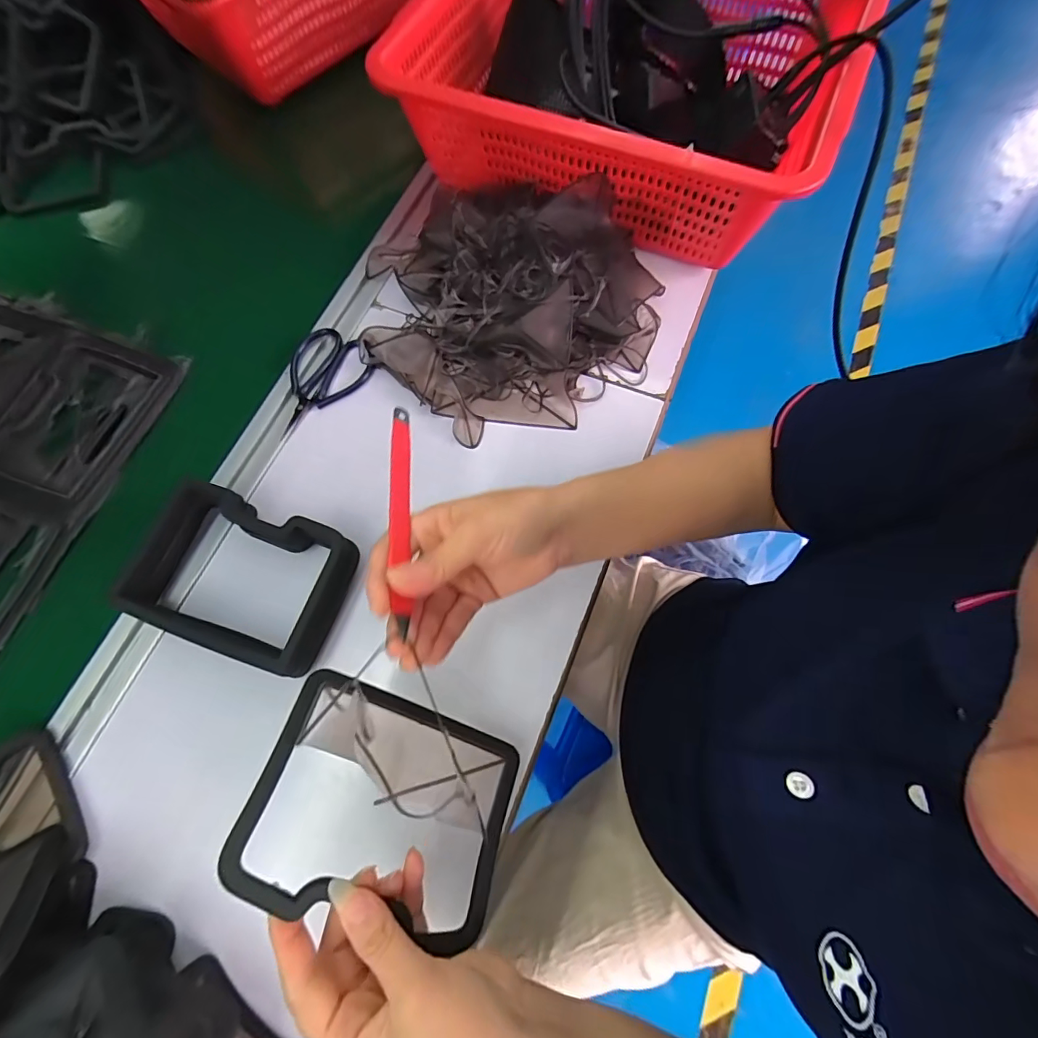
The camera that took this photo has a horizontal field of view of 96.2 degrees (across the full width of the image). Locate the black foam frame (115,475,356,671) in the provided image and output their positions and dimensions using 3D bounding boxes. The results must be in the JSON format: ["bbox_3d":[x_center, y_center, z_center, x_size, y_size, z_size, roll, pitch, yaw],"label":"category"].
[{"bbox_3d":[-0.207,0.043,0.356,0.152,0.048,0.107,19,73,7],"label":"black foam frame"}]

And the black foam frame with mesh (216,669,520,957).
[{"bbox_3d":[-0.070,0.159,0.262,0.143,0.021,0.107,28,49,-16],"label":"black foam frame with mesh"}]

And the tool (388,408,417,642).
[{"bbox_3d":[-0.068,-0.005,0.265,0.011,0.008,0.140,-7,64,-1],"label":"tool"}]

